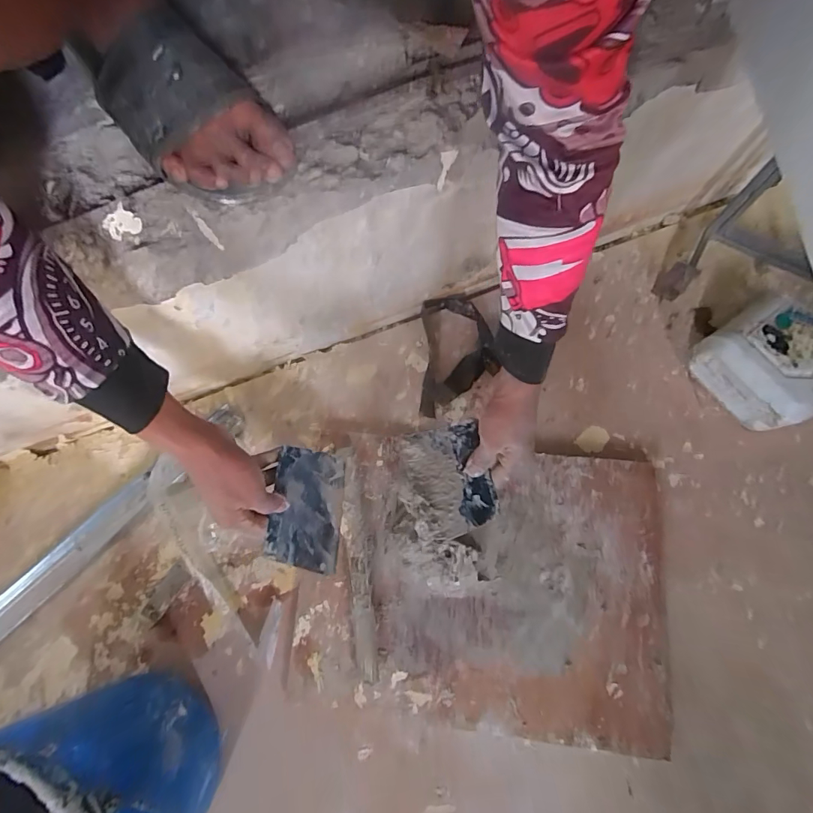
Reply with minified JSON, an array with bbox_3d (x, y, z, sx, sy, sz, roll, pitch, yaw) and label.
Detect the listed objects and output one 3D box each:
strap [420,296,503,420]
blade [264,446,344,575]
[{"bbox_3d":[0.078,-0.080,0.657,0.109,0.027,0.188,1,78,1],"label":"strap"},{"bbox_3d":[-0.113,0.118,0.498,0.006,0.099,0.134,-17,59,35],"label":"blade"}]

